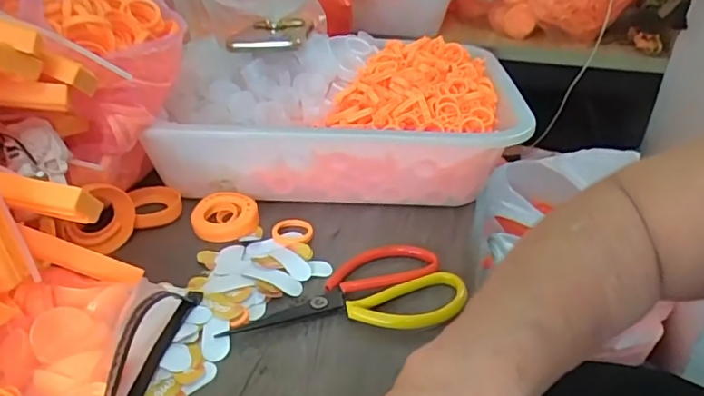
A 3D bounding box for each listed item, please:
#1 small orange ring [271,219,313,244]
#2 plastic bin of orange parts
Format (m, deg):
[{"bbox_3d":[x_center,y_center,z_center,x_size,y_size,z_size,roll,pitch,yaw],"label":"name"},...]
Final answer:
[{"bbox_3d":[-0.052,0.030,0.472,0.035,0.008,0.040,-1,31,-4],"label":"small orange ring"},{"bbox_3d":[-0.009,-0.078,0.556,0.334,0.112,0.219,5,33,1],"label":"plastic bin of orange parts"}]

